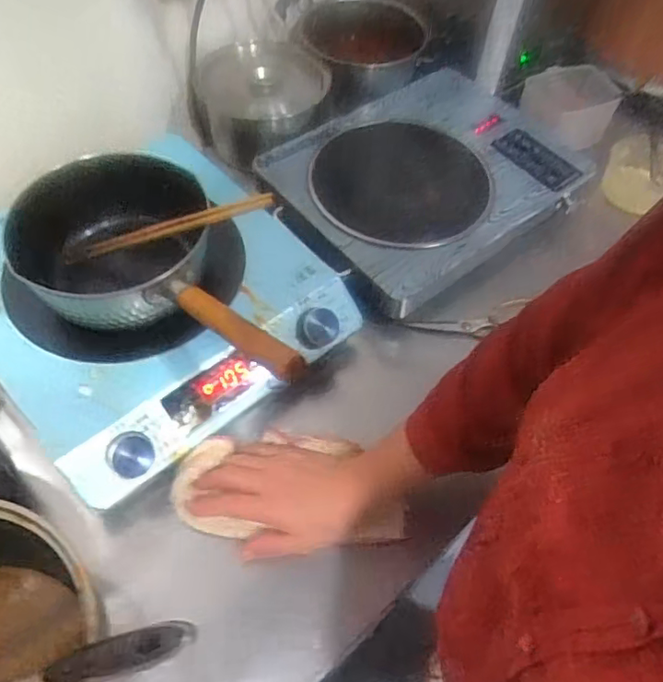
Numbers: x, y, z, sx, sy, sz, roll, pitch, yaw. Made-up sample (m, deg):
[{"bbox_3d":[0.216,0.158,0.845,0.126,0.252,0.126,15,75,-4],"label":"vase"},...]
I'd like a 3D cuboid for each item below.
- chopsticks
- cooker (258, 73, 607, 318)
[{"bbox_3d":[-0.163,-0.107,0.582,0.234,0.016,0.014,-10,53,21],"label":"chopsticks"},{"bbox_3d":[0.115,-0.214,0.748,0.358,0.048,0.276,-32,64,-22],"label":"cooker"}]

